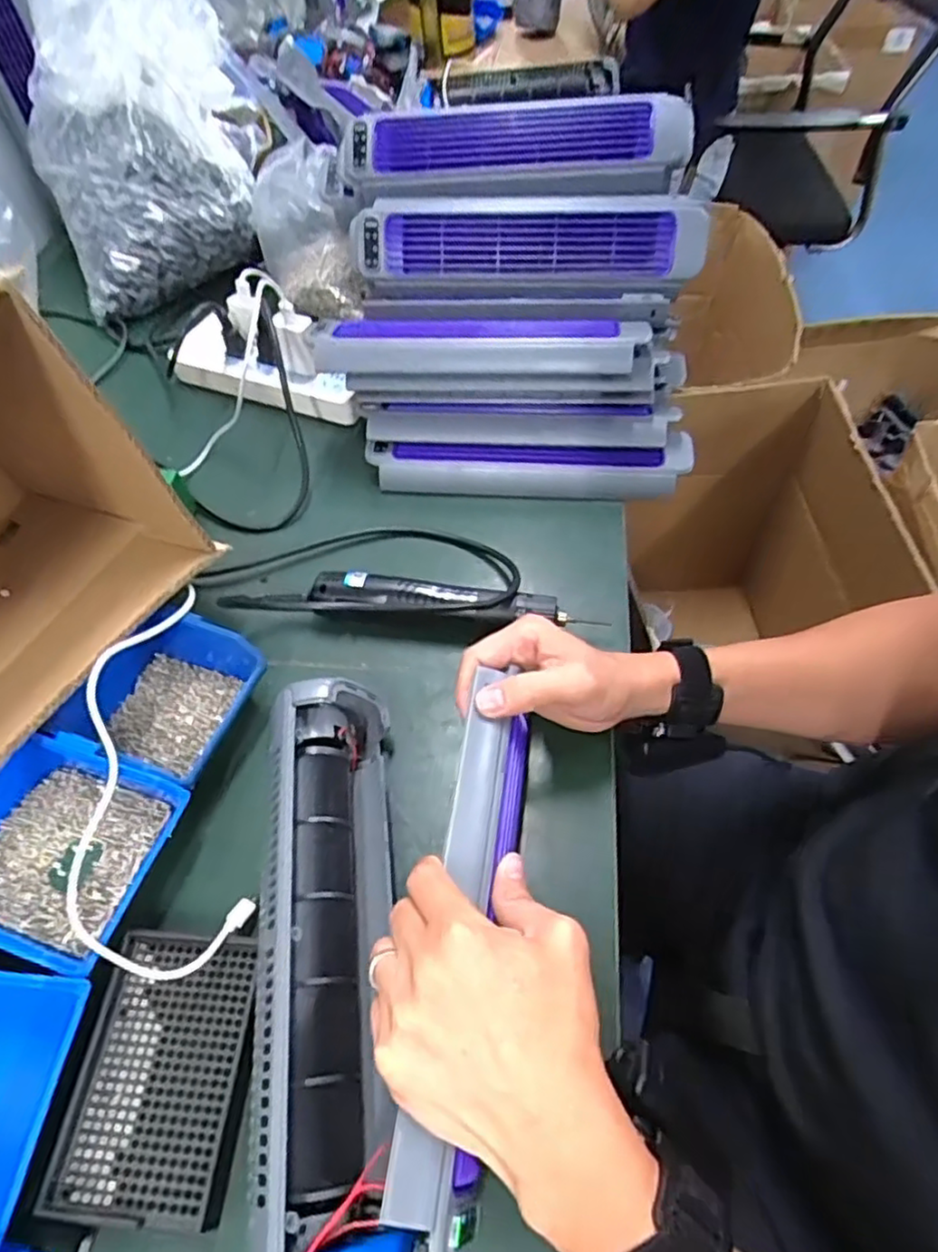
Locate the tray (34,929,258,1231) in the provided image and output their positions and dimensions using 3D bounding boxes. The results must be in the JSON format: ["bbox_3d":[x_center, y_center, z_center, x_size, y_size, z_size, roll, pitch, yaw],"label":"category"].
[{"bbox_3d":[-0.171,0.247,0.378,0.092,0.017,0.133,3,57,3],"label":"tray"}]

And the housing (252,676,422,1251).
[{"bbox_3d":[-0.077,0.179,0.383,0.069,0.080,0.303,-8,56,-1],"label":"housing"}]

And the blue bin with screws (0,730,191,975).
[{"bbox_3d":[-0.262,0.143,0.429,0.131,0.057,0.115,13,58,12],"label":"blue bin with screws"}]

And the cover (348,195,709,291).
[{"bbox_3d":[0.050,-0.333,0.593,0.309,0.082,0.037,2,17,5],"label":"cover"}]

